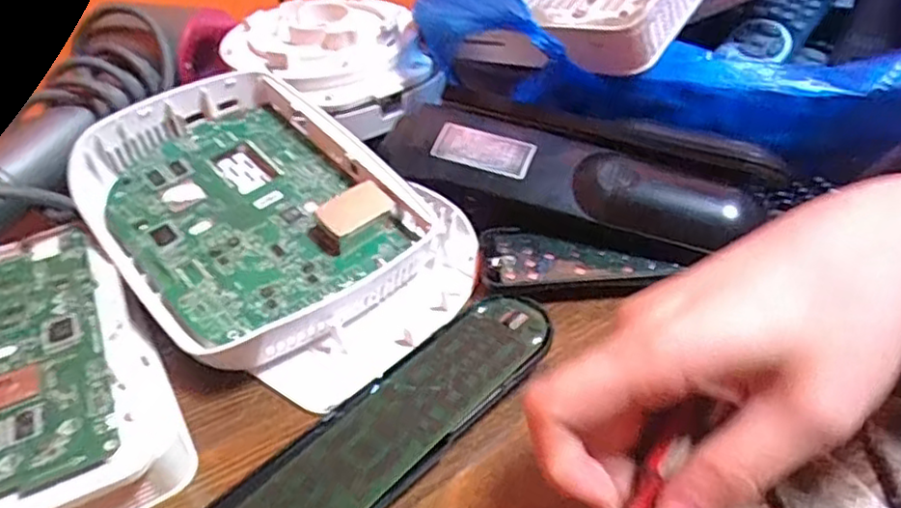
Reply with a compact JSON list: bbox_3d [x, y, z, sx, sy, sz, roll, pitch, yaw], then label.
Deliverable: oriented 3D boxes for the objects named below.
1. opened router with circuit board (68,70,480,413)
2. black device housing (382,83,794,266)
[{"bbox_3d":[-0.096,-0.016,0.350,0.202,0.045,0.143,32,55,26],"label":"opened router with circuit board"},{"bbox_3d":[0.065,-0.044,0.363,0.196,0.026,0.080,22,71,15],"label":"black device housing"}]

